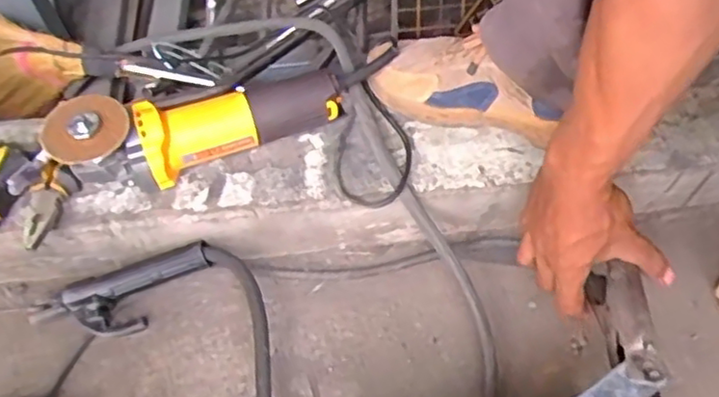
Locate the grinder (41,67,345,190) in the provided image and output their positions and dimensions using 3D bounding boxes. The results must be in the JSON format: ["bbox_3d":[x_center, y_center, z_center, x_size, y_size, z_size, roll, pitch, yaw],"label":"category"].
[{"bbox_3d":[-0.151,-0.076,0.637,0.263,0.099,0.080,-26,61,-14],"label":"grinder"}]

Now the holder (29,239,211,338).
[{"bbox_3d":[-0.242,0.106,0.669,0.185,0.065,0.063,-16,59,-8],"label":"holder"}]

